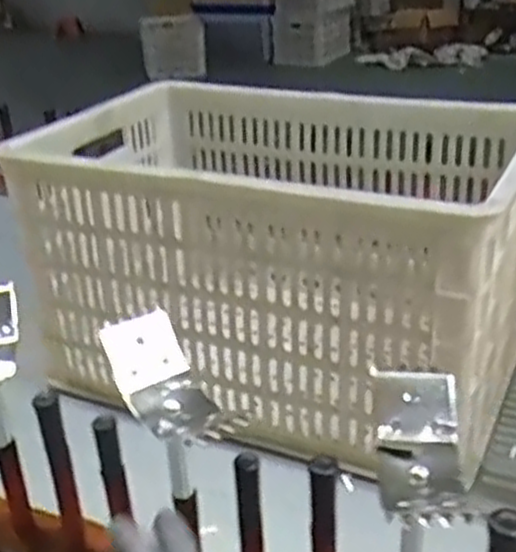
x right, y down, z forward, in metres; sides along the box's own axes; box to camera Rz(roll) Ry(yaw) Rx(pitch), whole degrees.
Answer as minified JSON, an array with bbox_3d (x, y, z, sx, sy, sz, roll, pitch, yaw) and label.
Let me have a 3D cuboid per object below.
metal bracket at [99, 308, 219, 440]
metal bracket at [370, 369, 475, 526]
[{"bbox_3d":[-0.061,0.060,0.483,0.048,0.078,0.040,-20,-4,-24],"label":"metal bracket"},{"bbox_3d":[0.089,0.095,0.426,0.045,0.025,0.097,0,48,5],"label":"metal bracket"}]

